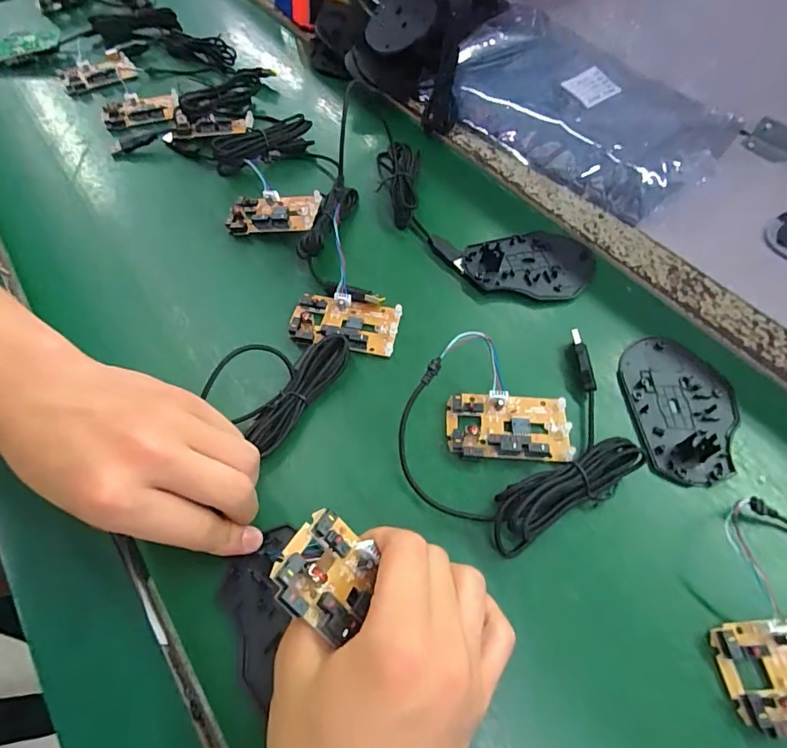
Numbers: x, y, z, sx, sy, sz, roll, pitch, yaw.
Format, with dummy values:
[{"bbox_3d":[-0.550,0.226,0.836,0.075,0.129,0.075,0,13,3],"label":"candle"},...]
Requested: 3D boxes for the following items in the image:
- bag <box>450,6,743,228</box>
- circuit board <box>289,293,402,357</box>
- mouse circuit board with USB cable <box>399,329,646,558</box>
[{"bbox_3d":[0.185,-0.280,0.468,0.275,0.057,0.180,41,64,21],"label":"bag"},{"bbox_3d":[-0.035,-0.038,0.337,0.076,0.021,0.047,8,57,3],"label":"circuit board"},{"bbox_3d":[0.076,0.031,0.279,0.149,0.046,0.132,-10,58,-8],"label":"mouse circuit board with USB cable"}]

